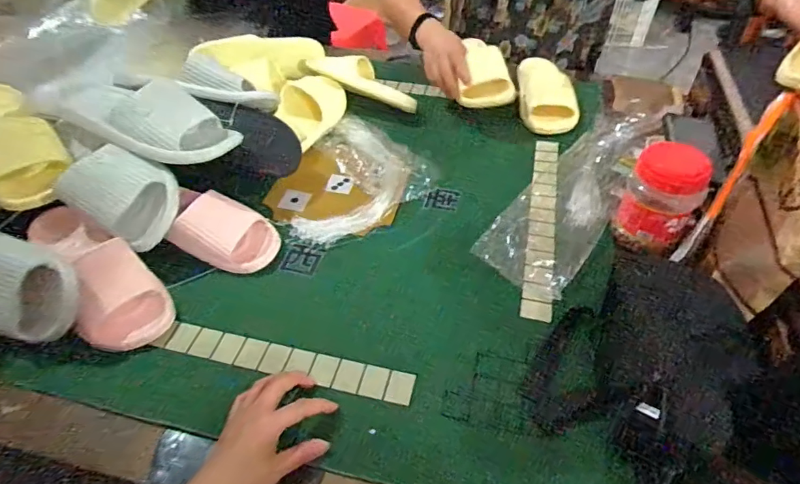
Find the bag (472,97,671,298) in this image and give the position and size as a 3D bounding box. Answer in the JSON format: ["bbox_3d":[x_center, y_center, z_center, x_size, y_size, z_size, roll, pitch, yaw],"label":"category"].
[{"bbox_3d":[0.307,-0.115,0.793,0.138,0.061,0.525,26,53,25],"label":"bag"}]

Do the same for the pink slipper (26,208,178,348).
[{"bbox_3d":[-0.392,0.028,0.610,0.253,0.068,0.104,41,59,18],"label":"pink slipper"}]

